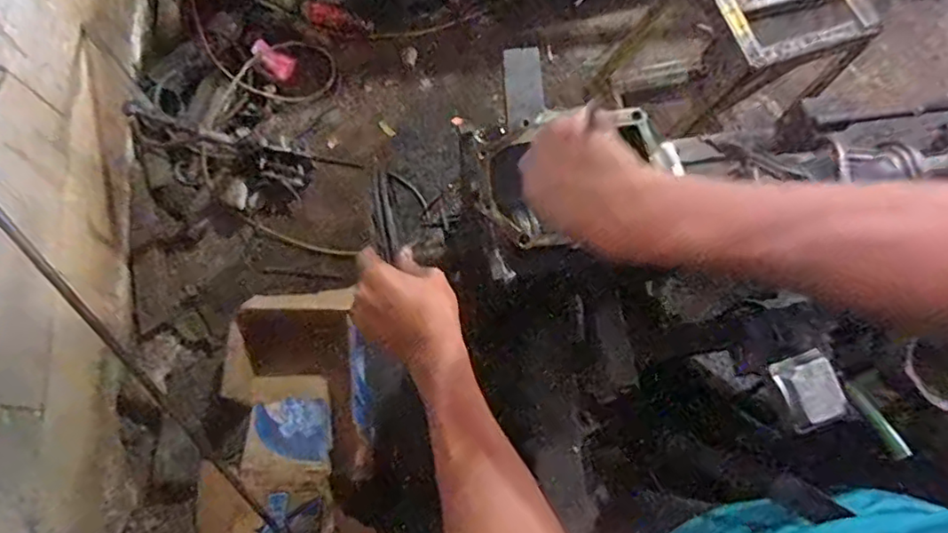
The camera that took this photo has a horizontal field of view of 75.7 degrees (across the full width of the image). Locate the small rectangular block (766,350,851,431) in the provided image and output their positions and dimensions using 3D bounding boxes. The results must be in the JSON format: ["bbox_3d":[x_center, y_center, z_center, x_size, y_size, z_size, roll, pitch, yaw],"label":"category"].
[{"bbox_3d":[0.414,0.150,0.748,0.065,0.026,0.084,-18,73,-6],"label":"small rectangular block"}]

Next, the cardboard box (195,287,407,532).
[{"bbox_3d":[-0.377,0.365,1.311,0.387,0.196,0.577,10,72,4],"label":"cardboard box"}]

